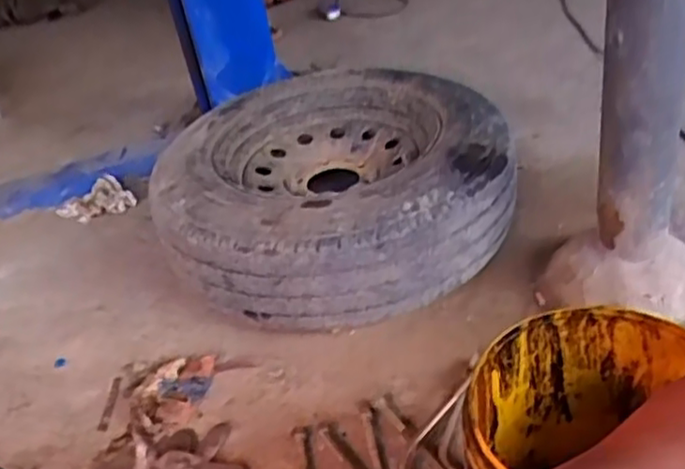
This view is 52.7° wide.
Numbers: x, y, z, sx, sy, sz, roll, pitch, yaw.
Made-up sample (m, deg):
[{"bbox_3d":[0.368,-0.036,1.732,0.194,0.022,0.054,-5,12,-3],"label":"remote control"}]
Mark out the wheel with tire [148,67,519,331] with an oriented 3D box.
[{"bbox_3d":[-0.036,-0.101,1.332,0.609,0.247,0.614,-8,33,5],"label":"wheel with tire"}]

